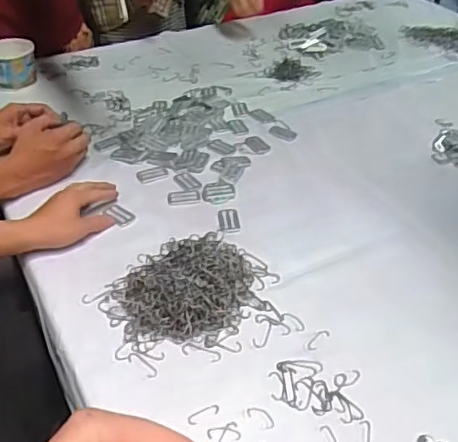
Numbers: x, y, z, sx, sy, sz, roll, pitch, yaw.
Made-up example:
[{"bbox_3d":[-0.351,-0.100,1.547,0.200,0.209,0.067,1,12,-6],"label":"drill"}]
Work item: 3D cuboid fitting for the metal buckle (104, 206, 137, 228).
[{"bbox_3d":[-0.156,-0.009,0.832,0.049,0.004,0.032,28,46,31],"label":"metal buckle"}]

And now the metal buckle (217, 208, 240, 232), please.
[{"bbox_3d":[-0.001,-0.002,0.821,0.029,0.004,0.051,-4,38,-6],"label":"metal buckle"}]

